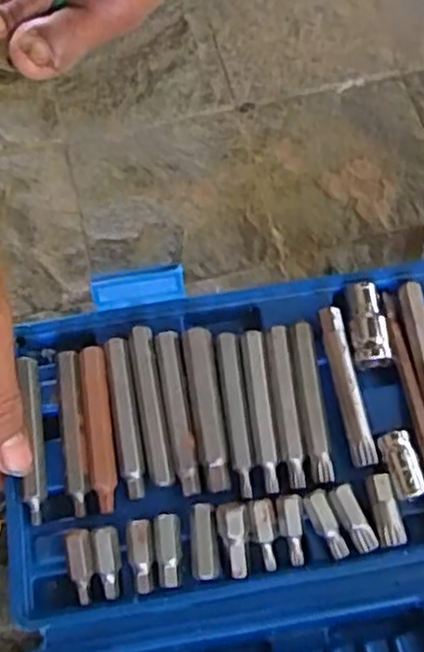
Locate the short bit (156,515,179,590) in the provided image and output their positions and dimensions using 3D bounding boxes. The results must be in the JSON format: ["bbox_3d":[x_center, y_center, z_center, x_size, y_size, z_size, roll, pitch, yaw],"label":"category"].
[{"bbox_3d":[-0.018,0.092,0.291,0.009,0.006,0.028,-2,67,-1],"label":"short bit"}]

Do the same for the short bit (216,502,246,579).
[{"bbox_3d":[0.009,0.088,0.292,0.011,0.006,0.030,-8,85,-3],"label":"short bit"}]

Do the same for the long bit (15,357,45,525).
[{"bbox_3d":[-0.079,0.048,0.311,0.008,0.009,0.073,-7,69,-3],"label":"long bit"}]

